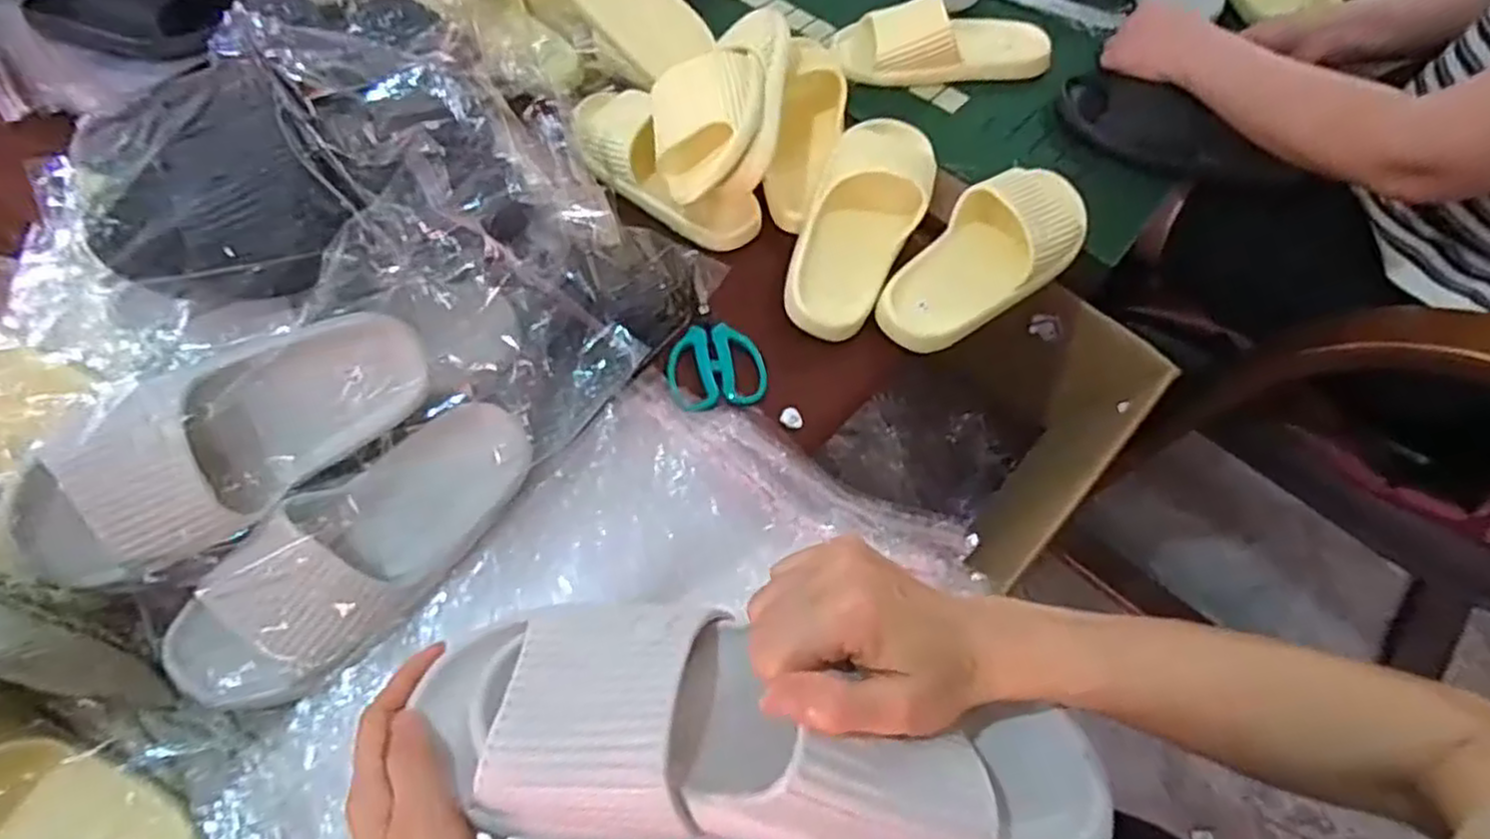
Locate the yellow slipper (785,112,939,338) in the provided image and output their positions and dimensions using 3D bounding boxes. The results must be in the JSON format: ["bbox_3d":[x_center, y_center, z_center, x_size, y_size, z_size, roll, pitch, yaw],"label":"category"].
[{"bbox_3d":[0.112,-0.192,0.714,0.105,0.061,0.249,17,61,7],"label":"yellow slipper"}]

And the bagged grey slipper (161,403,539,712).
[{"bbox_3d":[-0.268,0.090,0.539,0.264,0.080,0.100,-41,100,-26],"label":"bagged grey slipper"}]

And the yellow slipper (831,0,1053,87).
[{"bbox_3d":[0.226,-0.426,0.850,0.246,0.074,0.084,-3,61,-4],"label":"yellow slipper"}]

